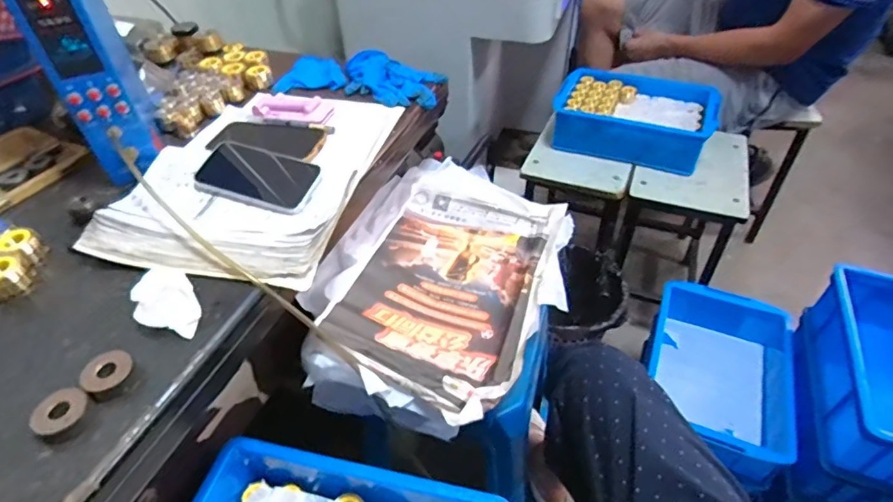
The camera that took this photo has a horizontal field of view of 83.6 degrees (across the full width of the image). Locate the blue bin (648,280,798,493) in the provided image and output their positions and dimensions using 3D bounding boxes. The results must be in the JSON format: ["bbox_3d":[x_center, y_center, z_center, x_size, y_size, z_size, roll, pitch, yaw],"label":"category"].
[{"bbox_3d":[0.517,0.241,0.967,0.236,0.154,0.326,20,49,22],"label":"blue bin"}]

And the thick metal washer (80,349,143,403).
[{"bbox_3d":[-0.287,0.107,0.429,0.038,0.020,0.039,-1,44,1],"label":"thick metal washer"}]

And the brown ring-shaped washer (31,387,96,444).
[{"bbox_3d":[-0.312,0.133,0.407,0.035,0.018,0.041,20,49,22],"label":"brown ring-shaped washer"}]

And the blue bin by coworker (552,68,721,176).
[{"bbox_3d":[0.452,-0.326,1.220,0.363,0.106,0.263,23,50,24],"label":"blue bin by coworker"}]

